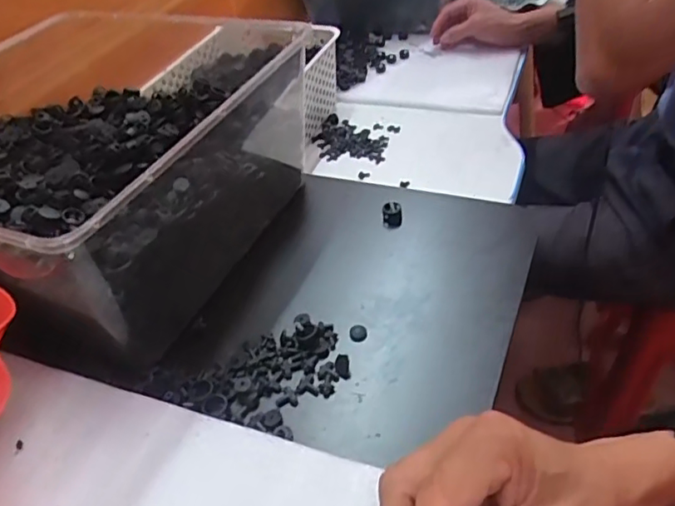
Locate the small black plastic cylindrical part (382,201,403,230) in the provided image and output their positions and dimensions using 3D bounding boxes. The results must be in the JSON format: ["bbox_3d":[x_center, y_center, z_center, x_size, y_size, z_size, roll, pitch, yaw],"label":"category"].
[{"bbox_3d":[0.048,-0.033,0.502,0.017,0.015,0.020,-2,42,3],"label":"small black plastic cylindrical part"}]

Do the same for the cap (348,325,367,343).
[{"bbox_3d":[0.015,0.058,0.412,0.013,0.004,0.014,-3,42,3],"label":"cap"}]

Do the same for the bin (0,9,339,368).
[{"bbox_3d":[-0.202,-0.094,0.494,0.309,0.132,0.324,16,46,22],"label":"bin"}]

